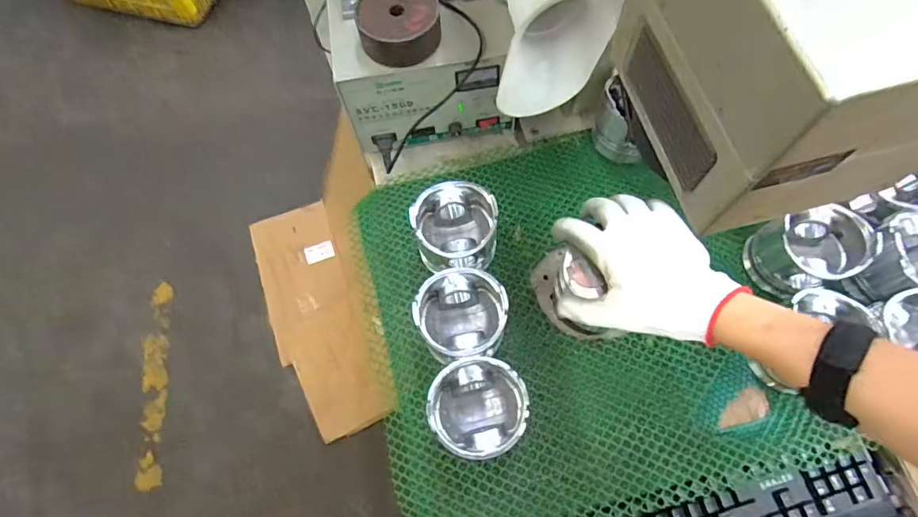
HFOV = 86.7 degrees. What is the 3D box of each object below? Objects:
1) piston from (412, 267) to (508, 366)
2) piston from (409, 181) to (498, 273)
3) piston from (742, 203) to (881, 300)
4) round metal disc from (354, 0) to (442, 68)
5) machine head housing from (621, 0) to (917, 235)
[{"bbox_3d":[0.003,0.061,0.502,0.085,0.074,0.087,0,67,1],"label":"piston"},{"bbox_3d":[-0.003,-0.032,0.543,0.089,0.069,0.086,0,67,1],"label":"piston"},{"bbox_3d":[0.382,-0.008,0.536,0.088,0.080,0.087,-21,69,-7],"label":"piston"},{"bbox_3d":[-0.064,-0.252,0.520,0.085,0.037,0.089,0,67,1],"label":"round metal disc"},{"bbox_3d":[0.136,-0.088,0.197,0.093,0.092,0.117,-14,68,-4],"label":"machine head housing"}]

